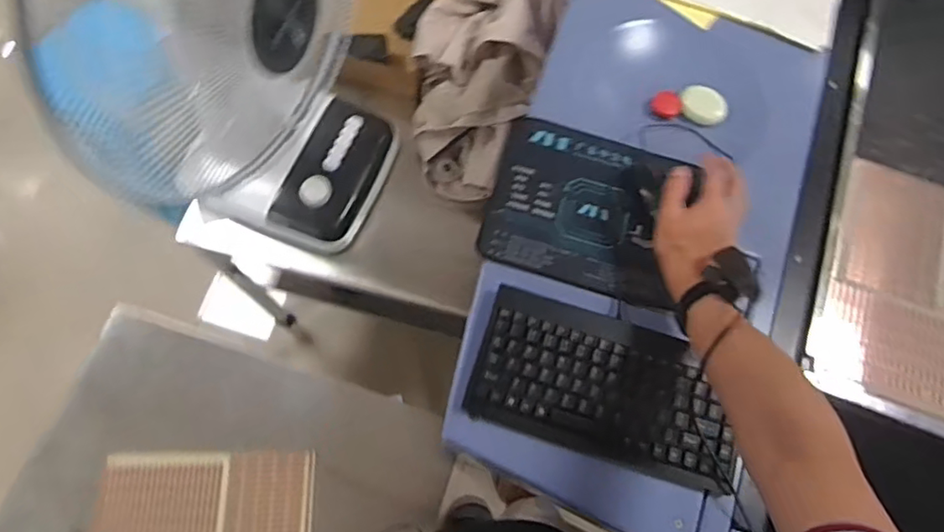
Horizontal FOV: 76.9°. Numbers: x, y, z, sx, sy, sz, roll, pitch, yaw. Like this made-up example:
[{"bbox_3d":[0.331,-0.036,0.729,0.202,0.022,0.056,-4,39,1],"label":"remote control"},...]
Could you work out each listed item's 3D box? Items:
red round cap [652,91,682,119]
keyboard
[{"bbox_3d":[0.268,-0.221,0.817,0.038,0.014,0.033,34,72,10],"label":"red round cap"},{"bbox_3d":[0.146,0.128,0.655,0.282,0.032,0.149,17,70,4],"label":"keyboard"}]

